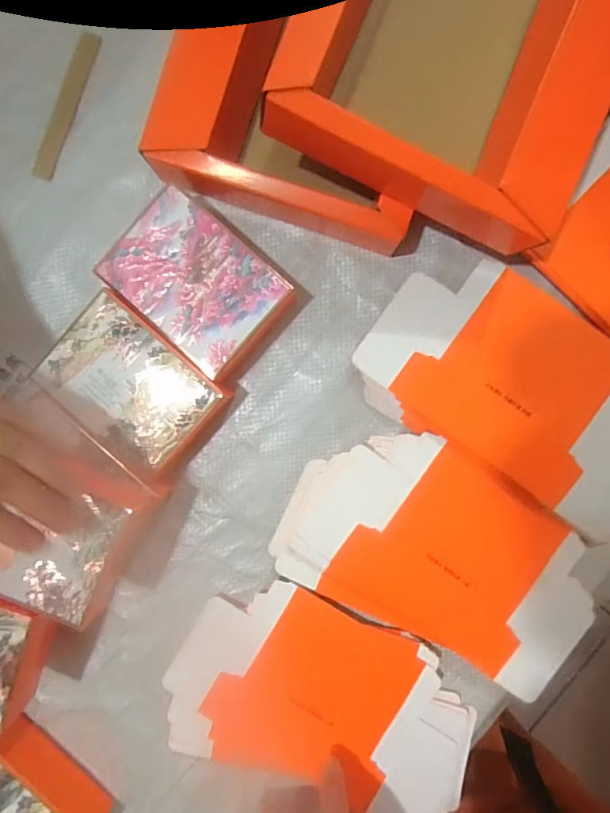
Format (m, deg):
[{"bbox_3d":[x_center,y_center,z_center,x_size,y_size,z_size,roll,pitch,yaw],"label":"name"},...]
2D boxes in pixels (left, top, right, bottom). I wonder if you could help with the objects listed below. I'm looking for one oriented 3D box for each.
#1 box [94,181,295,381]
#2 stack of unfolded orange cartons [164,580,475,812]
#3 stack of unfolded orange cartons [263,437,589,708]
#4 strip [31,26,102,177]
[{"bbox_3d":[-0.086,-0.097,0.408,0.135,0.040,0.096,42,90,0],"label":"box"},{"bbox_3d":[0.017,0.259,0.439,0.261,0.020,0.166,21,95,5],"label":"stack of unfolded orange cartons"},{"bbox_3d":[0.116,0.121,0.424,0.259,0.017,0.158,27,95,4],"label":"stack of unfolded orange cartons"},{"bbox_3d":[-0.208,-0.261,0.434,0.020,0.005,0.128,23,95,4],"label":"strip"}]

